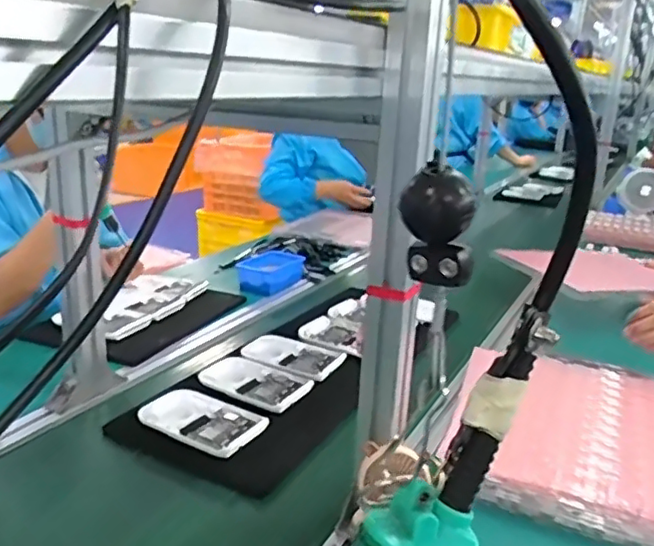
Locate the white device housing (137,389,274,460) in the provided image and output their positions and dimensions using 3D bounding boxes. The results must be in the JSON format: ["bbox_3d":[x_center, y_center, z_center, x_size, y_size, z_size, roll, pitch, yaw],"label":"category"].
[{"bbox_3d":[-0.155,0.184,0.792,0.168,0.010,0.100,11,24,27],"label":"white device housing"}]

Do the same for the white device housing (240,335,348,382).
[{"bbox_3d":[-0.053,0.128,0.956,0.164,0.022,0.069,14,25,33],"label":"white device housing"}]

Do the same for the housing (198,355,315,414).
[{"bbox_3d":[-0.101,0.156,0.894,0.166,0.017,0.096,13,25,32],"label":"housing"}]

